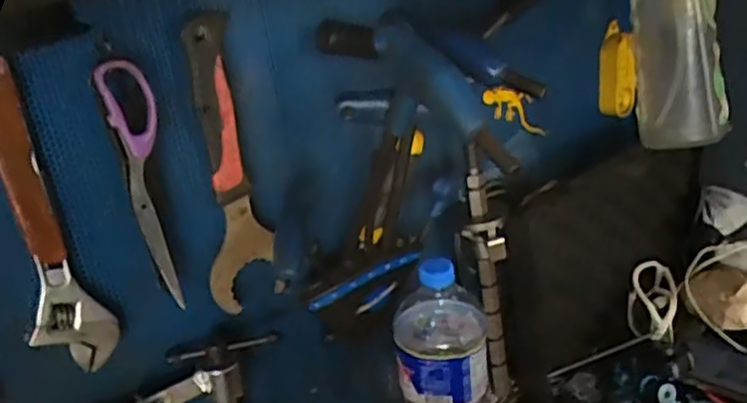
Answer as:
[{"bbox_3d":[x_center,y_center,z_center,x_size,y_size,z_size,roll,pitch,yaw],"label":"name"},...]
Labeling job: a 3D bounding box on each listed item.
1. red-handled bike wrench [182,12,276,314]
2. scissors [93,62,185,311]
[{"bbox_3d":[-0.119,-0.028,0.551,0.014,0.239,0.061,12,31,37],"label":"red-handled bike wrench"},{"bbox_3d":[-0.169,-0.011,0.499,0.035,0.188,0.012,-16,25,-18],"label":"scissors"}]

